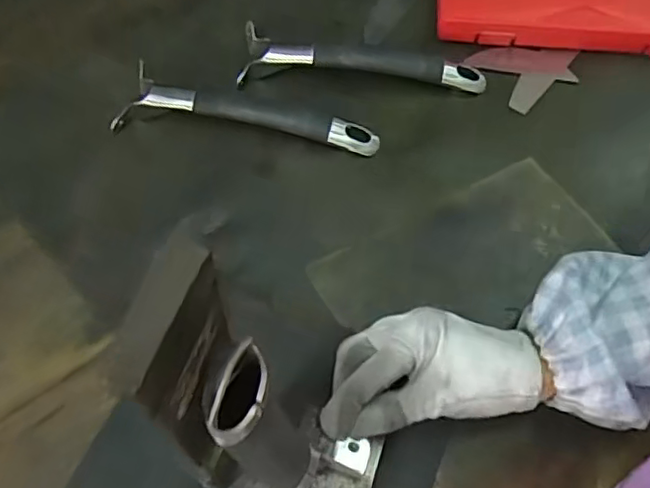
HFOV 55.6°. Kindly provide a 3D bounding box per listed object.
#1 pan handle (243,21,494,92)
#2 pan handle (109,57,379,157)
[{"bbox_3d":[0.035,-0.157,0.534,0.211,0.026,0.057,4,63,2],"label":"pan handle"},{"bbox_3d":[-0.062,-0.100,0.501,0.211,0.020,0.054,12,63,6],"label":"pan handle"}]

